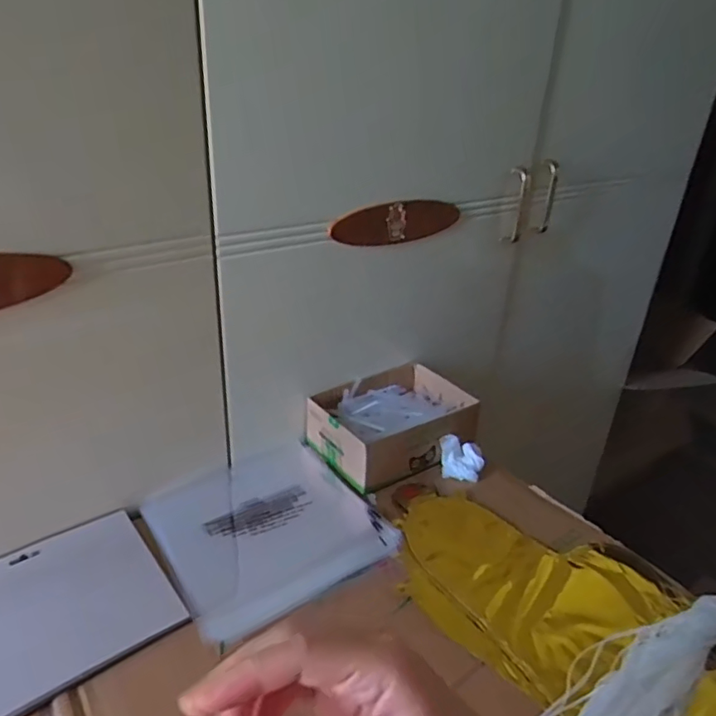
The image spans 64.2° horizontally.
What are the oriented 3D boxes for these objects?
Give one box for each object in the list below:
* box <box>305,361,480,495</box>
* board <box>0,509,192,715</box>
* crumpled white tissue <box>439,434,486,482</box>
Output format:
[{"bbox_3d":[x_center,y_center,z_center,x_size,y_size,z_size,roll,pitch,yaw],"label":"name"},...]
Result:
[{"bbox_3d":[0.043,0.080,0.731,0.193,0.065,0.151,-16,34,-33],"label":"box"},{"bbox_3d":[-0.271,0.220,0.495,0.189,0.013,0.168,-18,36,-35],"label":"board"},{"bbox_3d":[0.127,0.123,0.701,0.053,0.042,0.038,8,29,5],"label":"crumpled white tissue"}]

